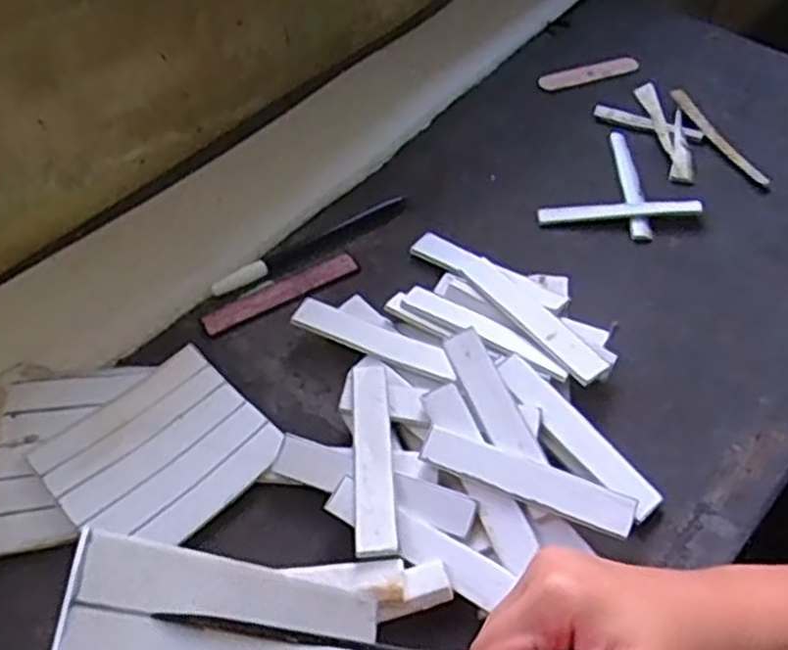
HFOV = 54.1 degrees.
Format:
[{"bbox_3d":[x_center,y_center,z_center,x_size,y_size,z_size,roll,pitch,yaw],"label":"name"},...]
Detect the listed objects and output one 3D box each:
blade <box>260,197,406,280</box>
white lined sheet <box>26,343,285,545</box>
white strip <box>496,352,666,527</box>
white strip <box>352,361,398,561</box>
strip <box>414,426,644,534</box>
[{"bbox_3d":[-0.041,-0.063,0.527,0.106,0.008,0.026,-30,57,-19],"label":"blade"},{"bbox_3d":[-0.127,0.070,0.421,0.105,0.009,0.099,-39,60,-24],"label":"white lined sheet"},{"bbox_3d":[0.096,0.057,0.412,0.021,0.006,0.109,-32,66,-23],"label":"white strip"},{"bbox_3d":[-0.011,0.068,0.402,0.020,0.009,0.108,-4,52,-1],"label":"white strip"},{"bbox_3d":[0.067,0.077,0.388,0.106,0.008,0.022,20,56,16],"label":"strip"}]

